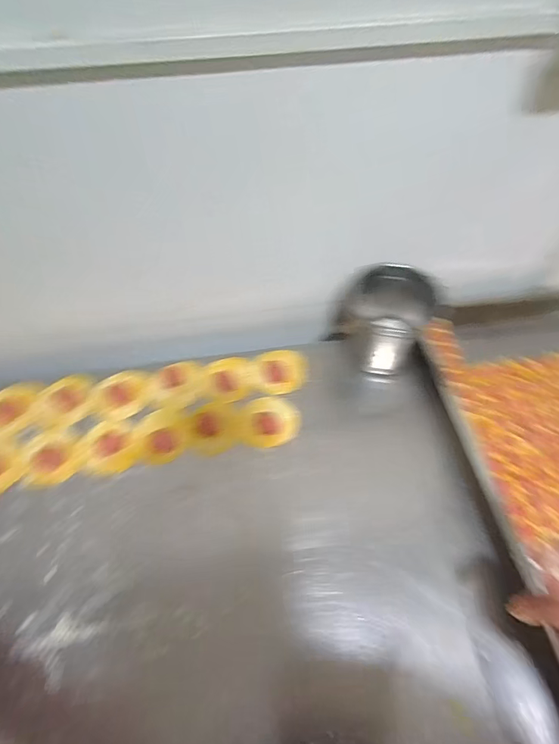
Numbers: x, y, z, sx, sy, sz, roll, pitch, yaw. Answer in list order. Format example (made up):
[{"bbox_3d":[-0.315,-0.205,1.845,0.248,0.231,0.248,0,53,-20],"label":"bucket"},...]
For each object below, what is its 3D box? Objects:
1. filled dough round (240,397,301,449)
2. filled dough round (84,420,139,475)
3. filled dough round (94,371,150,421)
[{"bbox_3d":[-0.014,0.074,0.619,0.088,0.010,0.082,-5,56,-4],"label":"filled dough round"},{"bbox_3d":[-0.248,0.107,0.604,0.078,0.005,0.083,-8,56,-7],"label":"filled dough round"},{"bbox_3d":[-0.248,0.033,0.646,0.070,0.014,0.087,37,62,22],"label":"filled dough round"}]

